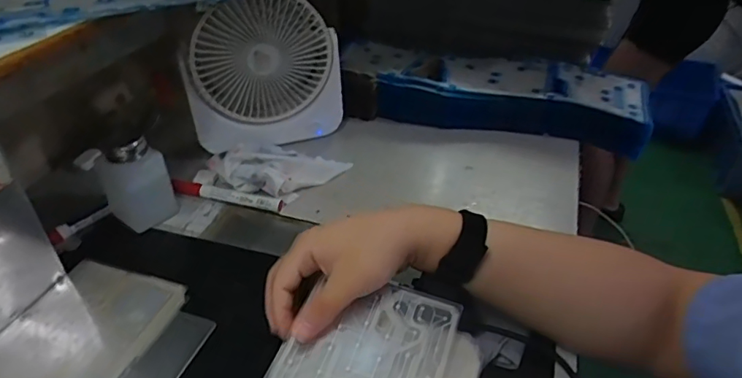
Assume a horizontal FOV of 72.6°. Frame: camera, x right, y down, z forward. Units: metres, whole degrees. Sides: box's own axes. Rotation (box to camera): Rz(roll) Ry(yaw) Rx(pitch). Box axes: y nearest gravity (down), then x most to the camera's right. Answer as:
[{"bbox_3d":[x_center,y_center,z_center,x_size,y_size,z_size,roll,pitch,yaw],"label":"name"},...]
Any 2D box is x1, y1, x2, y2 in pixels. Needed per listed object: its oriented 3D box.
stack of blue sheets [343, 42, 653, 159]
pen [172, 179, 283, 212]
[{"bbox_3d":[0.169,-0.139,0.736,0.435,0.070,0.141,9,38,12],"label":"stack of blue sheets"},{"bbox_3d":[-0.164,0.008,0.577,0.131,0.019,0.018,12,39,15],"label":"pen"}]

